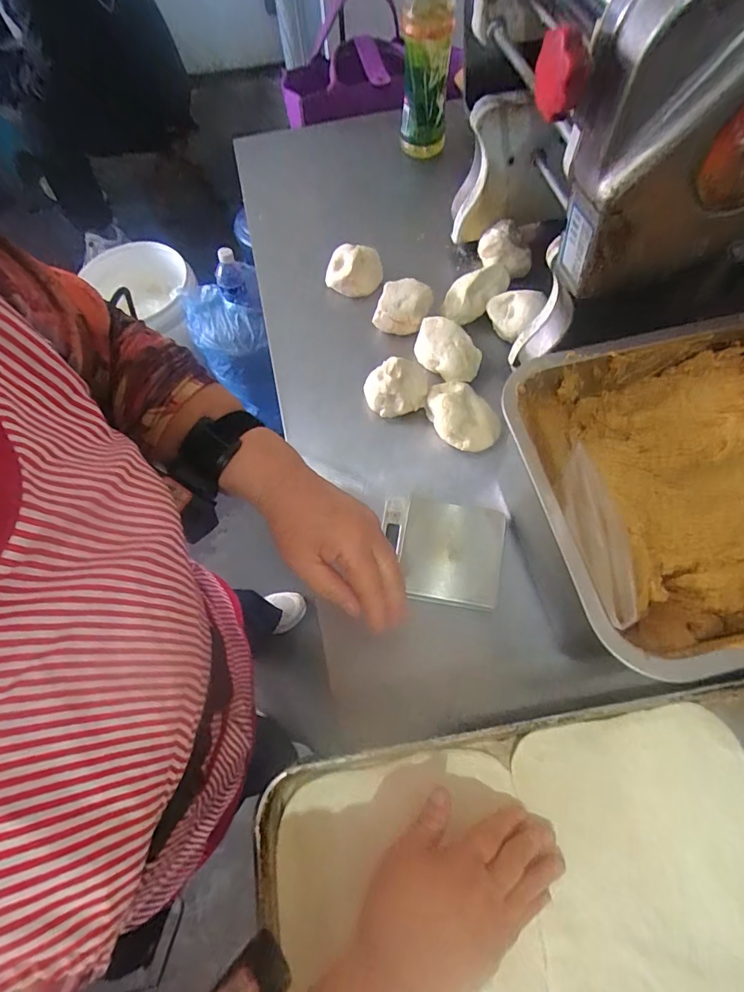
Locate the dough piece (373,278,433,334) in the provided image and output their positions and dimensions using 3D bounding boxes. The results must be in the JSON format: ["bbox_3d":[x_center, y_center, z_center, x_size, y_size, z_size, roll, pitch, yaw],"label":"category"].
[{"bbox_3d":[0.042,-0.238,0.596,0.061,0.041,0.061,25,70,13],"label":"dough piece"}]

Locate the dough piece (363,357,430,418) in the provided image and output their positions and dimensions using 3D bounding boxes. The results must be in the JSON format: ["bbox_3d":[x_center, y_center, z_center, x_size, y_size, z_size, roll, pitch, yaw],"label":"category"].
[{"bbox_3d":[0.027,-0.128,0.552,0.076,0.040,0.062,3,66,4],"label":"dough piece"}]

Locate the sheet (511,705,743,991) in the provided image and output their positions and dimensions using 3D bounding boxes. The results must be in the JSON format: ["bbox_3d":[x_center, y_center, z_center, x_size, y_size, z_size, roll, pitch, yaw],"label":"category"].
[{"bbox_3d":[0.213,0.268,0.353,0.195,0.005,0.186,-9,66,-1],"label":"sheet"}]

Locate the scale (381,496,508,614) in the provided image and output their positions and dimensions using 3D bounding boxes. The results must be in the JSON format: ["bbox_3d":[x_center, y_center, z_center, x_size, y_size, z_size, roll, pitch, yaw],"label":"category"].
[{"bbox_3d":[0.070,0.054,0.480,0.121,0.017,0.102,8,67,6],"label":"scale"}]

